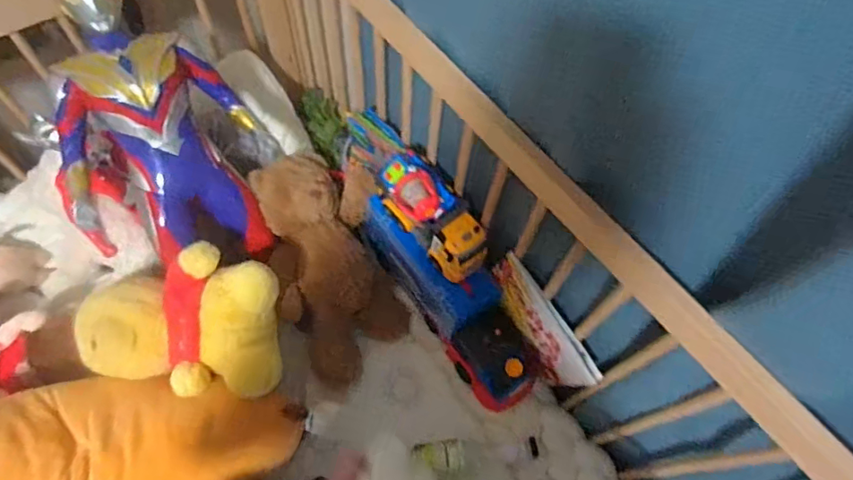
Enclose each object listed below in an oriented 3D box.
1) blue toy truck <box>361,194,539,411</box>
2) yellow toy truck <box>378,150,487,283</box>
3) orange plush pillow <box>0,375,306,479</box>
[{"bbox_3d":[0.033,0.099,0.878,0.100,0.176,0.400,-38,88,-21],"label":"blue toy truck"},{"bbox_3d":[0.010,-0.040,0.801,0.083,0.116,0.196,-38,71,-21],"label":"yellow toy truck"},{"bbox_3d":[-0.422,0.289,0.690,0.472,0.139,0.216,-9,63,-9],"label":"orange plush pillow"}]

